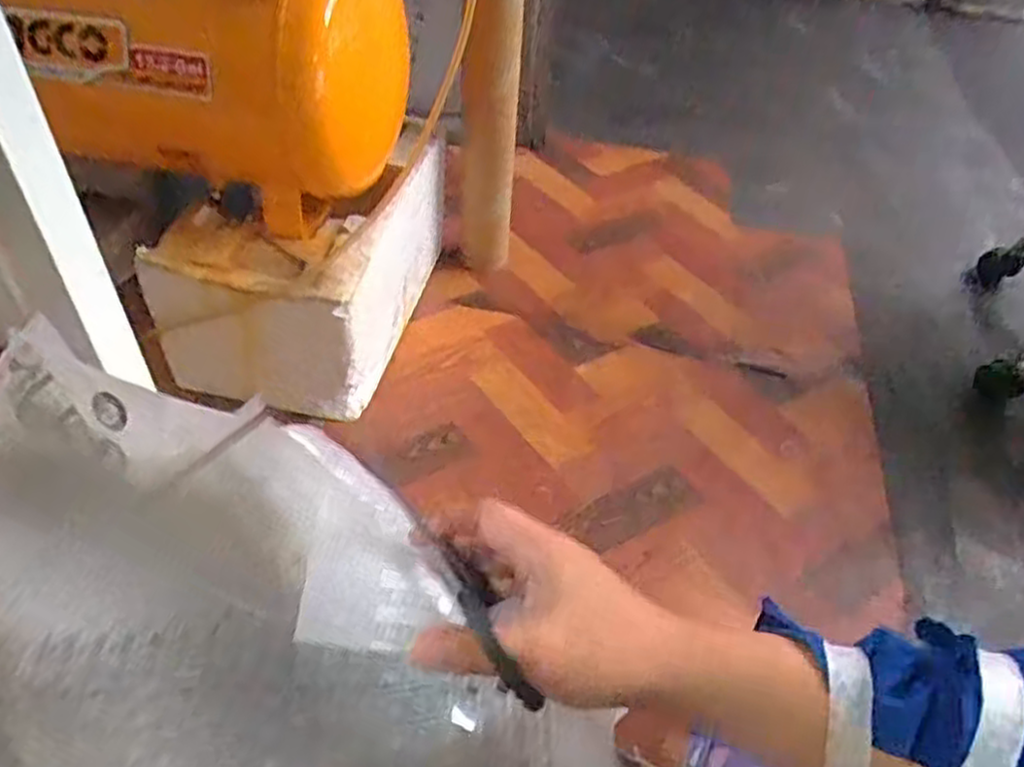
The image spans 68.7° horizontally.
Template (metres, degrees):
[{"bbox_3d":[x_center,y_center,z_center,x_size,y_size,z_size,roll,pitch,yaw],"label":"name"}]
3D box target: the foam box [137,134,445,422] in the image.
[{"bbox_3d":[-0.286,-0.194,1.107,0.268,0.230,0.444,11,45,6],"label":"foam box"}]

